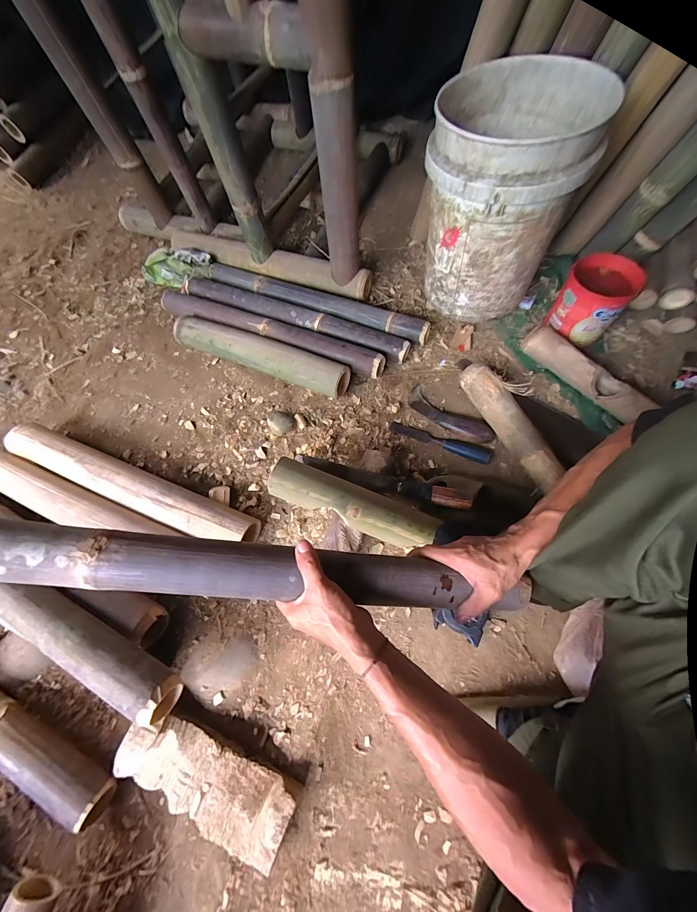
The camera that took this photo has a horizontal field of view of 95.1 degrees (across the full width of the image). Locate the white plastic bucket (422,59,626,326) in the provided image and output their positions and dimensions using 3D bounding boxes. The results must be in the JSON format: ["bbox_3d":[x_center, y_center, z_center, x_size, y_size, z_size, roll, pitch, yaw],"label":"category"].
[{"bbox_3d":[0.324,-0.560,0.724,0.307,0.361,0.325,13,69,9],"label":"white plastic bucket"}]

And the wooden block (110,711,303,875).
[{"bbox_3d":[-0.227,0.516,0.507,0.284,0.060,0.102,22,70,11],"label":"wooden block"}]

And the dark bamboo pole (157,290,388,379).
[{"bbox_3d":[-0.221,-0.331,0.832,0.654,0.051,0.059,21,70,13],"label":"dark bamboo pole"}]

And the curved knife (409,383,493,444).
[{"bbox_3d":[0.231,-0.097,0.735,0.218,0.040,0.068,36,73,16],"label":"curved knife"}]

